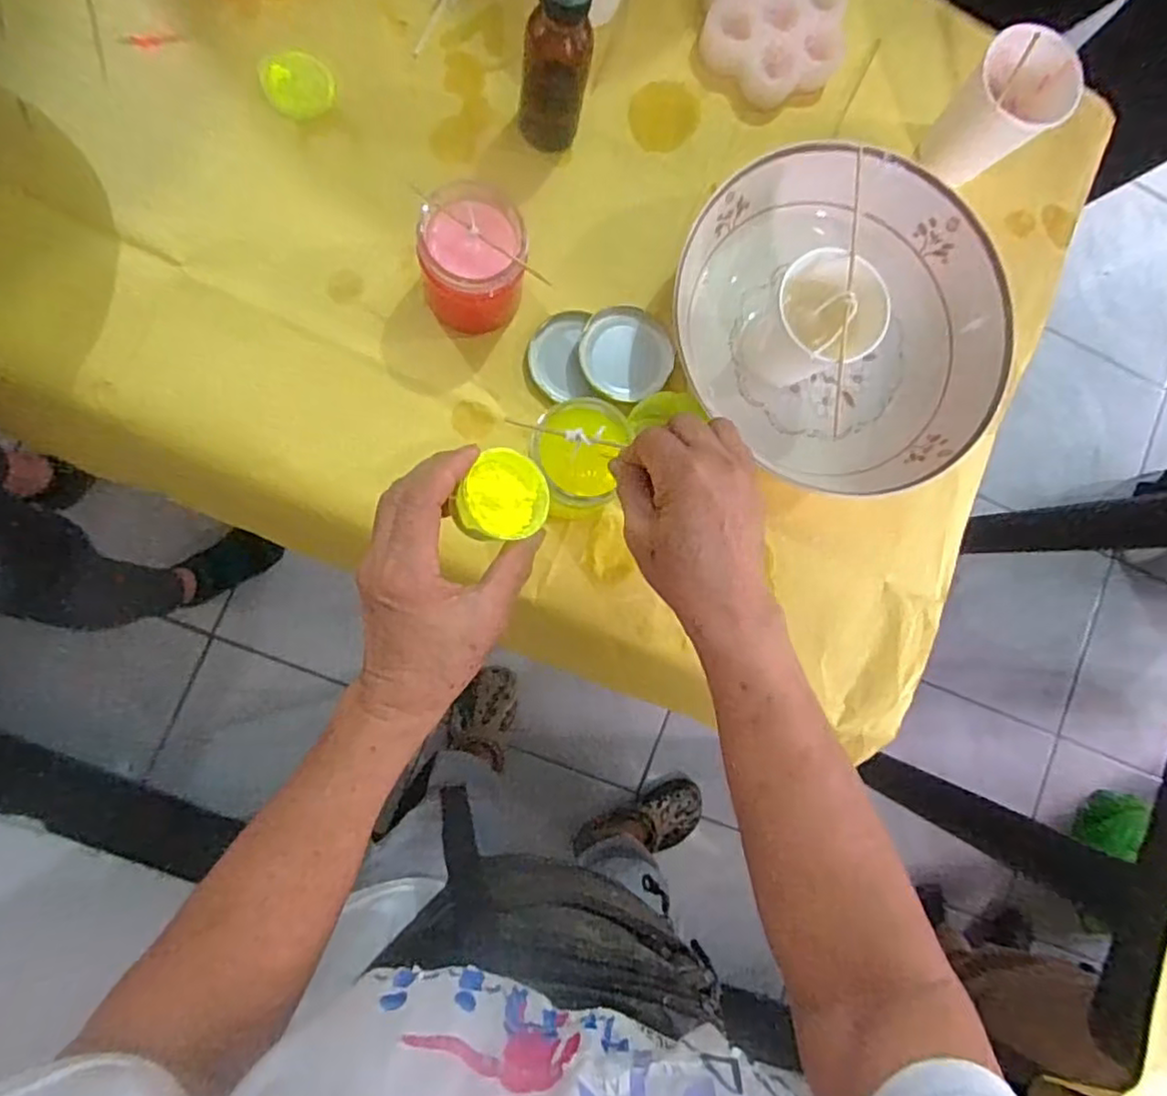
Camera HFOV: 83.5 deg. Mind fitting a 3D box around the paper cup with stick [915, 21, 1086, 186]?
[{"bbox_3d":[0.297,-0.313,0.471,0.064,0.090,0.066,0,88,-7],"label":"paper cup with stick"}]

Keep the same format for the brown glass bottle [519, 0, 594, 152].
[{"bbox_3d":[-0.018,-0.307,0.417,0.041,0.108,0.041,8,87,-7],"label":"brown glass bottle"}]

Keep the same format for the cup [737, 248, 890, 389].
[{"bbox_3d":[0.149,-0.150,0.441,0.067,0.093,0.070,0,88,-7],"label":"cup"}]

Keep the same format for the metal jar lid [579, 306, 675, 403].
[{"bbox_3d":[0.032,-0.140,0.476,0.069,0.016,0.068,0,88,-7],"label":"metal jar lid"}]

